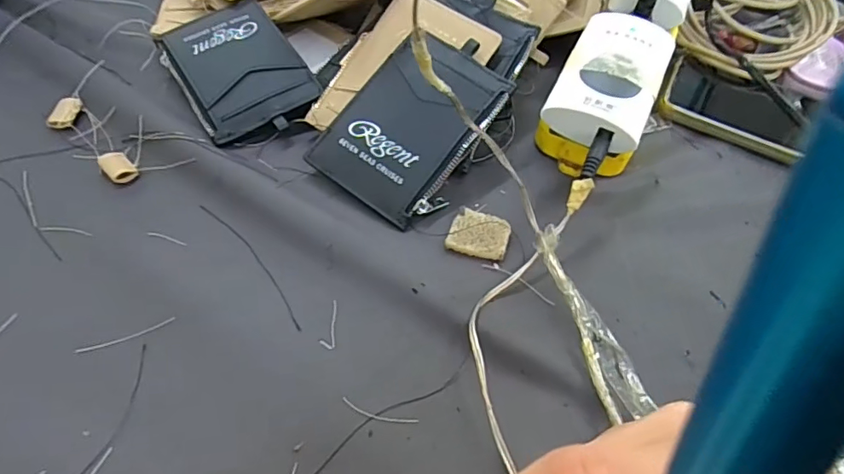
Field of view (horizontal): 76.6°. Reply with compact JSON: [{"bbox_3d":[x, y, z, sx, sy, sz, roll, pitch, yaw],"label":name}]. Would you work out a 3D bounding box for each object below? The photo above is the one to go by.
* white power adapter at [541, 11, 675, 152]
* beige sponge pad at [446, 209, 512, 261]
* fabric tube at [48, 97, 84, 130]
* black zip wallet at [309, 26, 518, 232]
[{"bbox_3d":[0.110,-0.093,0.309,0.054,0.027,0.091,25,54,11],"label":"white power adapter"},{"bbox_3d":[0.031,-0.002,0.290,0.031,0.004,0.027,18,53,6],"label":"beige sponge pad"},{"bbox_3d":[-0.214,-0.074,0.321,0.013,0.007,0.022,8,53,-2],"label":"fabric tube"},{"bbox_3d":[-0.006,-0.067,0.308,0.076,0.010,0.110,34,79,15],"label":"black zip wallet"}]

